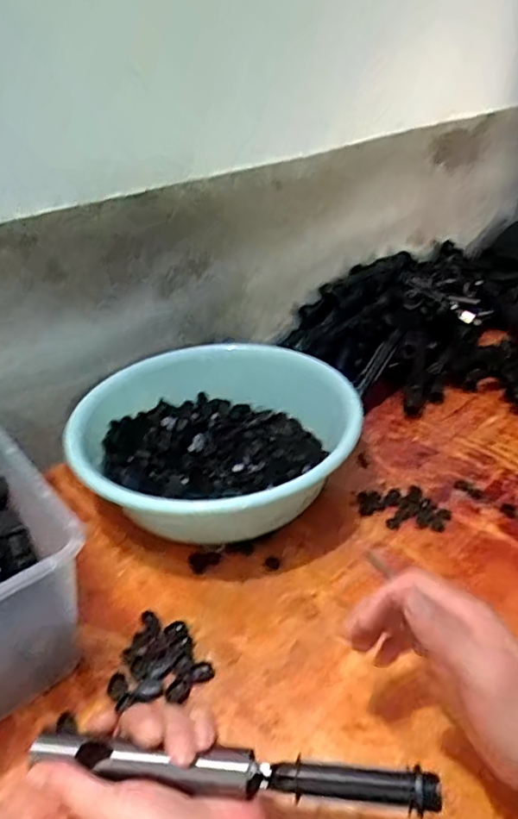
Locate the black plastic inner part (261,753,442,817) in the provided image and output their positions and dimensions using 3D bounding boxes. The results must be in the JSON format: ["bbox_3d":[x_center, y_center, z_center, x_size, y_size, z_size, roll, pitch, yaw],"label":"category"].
[{"bbox_3d":[0.052,0.213,0.318,0.099,0.013,0.022,-1,33,4],"label":"black plastic inner part"}]

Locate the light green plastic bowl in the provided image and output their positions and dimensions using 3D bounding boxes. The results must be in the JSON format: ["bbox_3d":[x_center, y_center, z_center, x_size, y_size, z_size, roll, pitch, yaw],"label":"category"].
[{"bbox_3d":[-0.045,0.037,0.604,0.284,0.102,0.262,-2,33,2],"label":"light green plastic bowl"}]

